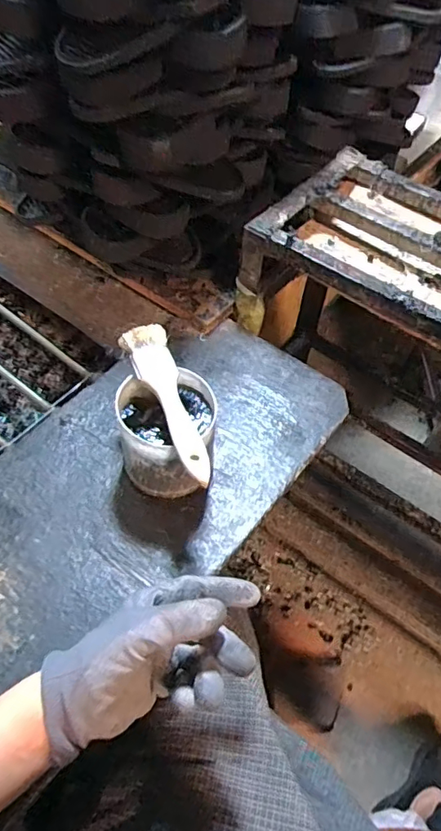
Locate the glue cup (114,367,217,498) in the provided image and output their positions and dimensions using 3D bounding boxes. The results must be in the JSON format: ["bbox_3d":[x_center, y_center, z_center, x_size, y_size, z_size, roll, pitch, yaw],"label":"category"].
[{"bbox_3d":[-0.049,0.020,0.482,0.092,0.100,0.097,14,55,5],"label":"glue cup"}]

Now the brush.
[{"bbox_3d":[-0.043,-0.015,0.434,0.036,0.011,0.160,-17,58,-15],"label":"brush"}]

